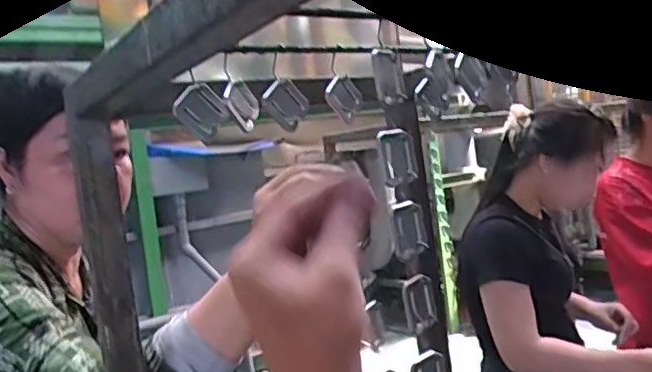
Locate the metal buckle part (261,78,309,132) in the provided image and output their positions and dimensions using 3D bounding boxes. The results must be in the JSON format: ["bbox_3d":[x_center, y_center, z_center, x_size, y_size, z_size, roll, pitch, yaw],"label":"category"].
[{"bbox_3d":[-0.034,-0.069,0.500,0.007,0.040,0.036,-3,47,55],"label":"metal buckle part"}]

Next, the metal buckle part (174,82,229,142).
[{"bbox_3d":[-0.097,-0.059,0.460,0.042,0.034,0.015,41,-13,-34],"label":"metal buckle part"}]

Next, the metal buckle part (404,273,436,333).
[{"bbox_3d":[0.069,0.086,0.435,0.005,0.038,0.036,-5,3,37],"label":"metal buckle part"}]

